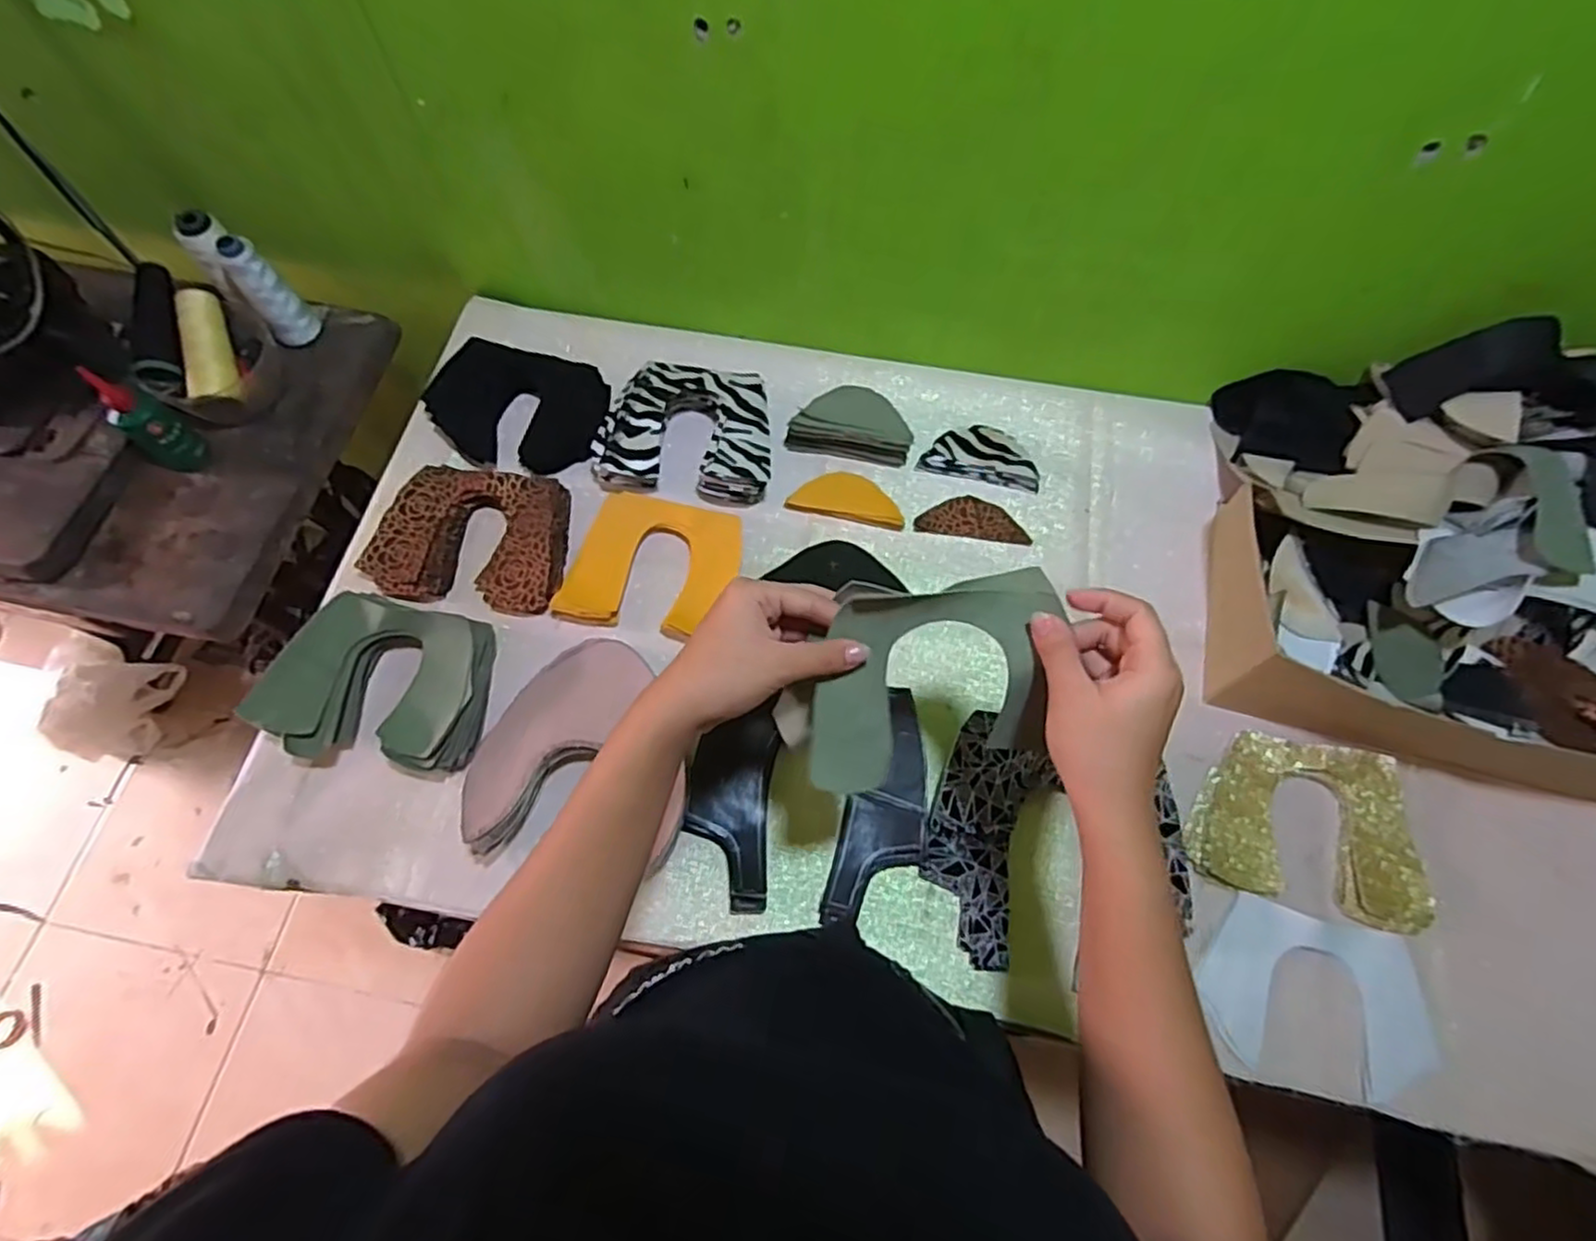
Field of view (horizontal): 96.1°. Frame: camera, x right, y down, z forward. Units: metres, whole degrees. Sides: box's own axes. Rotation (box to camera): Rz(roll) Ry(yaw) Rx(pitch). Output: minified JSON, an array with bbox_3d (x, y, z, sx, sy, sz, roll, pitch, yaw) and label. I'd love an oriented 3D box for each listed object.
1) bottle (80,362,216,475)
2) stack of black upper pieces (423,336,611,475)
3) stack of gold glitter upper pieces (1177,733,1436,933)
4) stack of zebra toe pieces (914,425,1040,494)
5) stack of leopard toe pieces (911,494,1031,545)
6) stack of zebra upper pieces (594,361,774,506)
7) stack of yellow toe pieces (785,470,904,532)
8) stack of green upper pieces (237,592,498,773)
[{"bbox_3d":[-0.603,-0.183,0.666,0.047,0.095,0.046,32,70,12],"label":"bottle"},{"bbox_3d":[-0.275,-0.211,0.709,0.173,0.036,0.121,10,67,3],"label":"stack of black upper pieces"},{"bbox_3d":[0.402,0.159,0.563,0.165,0.026,0.125,16,68,6],"label":"stack of gold glitter upper pieces"},{"bbox_3d":[0.178,-0.162,0.700,0.114,0.012,0.056,10,67,3],"label":"stack of zebra toe pieces"},{"bbox_3d":[0.167,-0.098,0.686,0.105,0.006,0.047,9,67,3],"label":"stack of leopard toe pieces"},{"bbox_3d":[-0.103,-0.181,0.688,0.160,0.055,0.126,9,67,3],"label":"stack of zebra upper pieces"},{"bbox_3d":[0.048,-0.117,0.684,0.107,0.007,0.048,13,68,5],"label":"stack of yellow toe pieces"},{"bbox_3d":[-0.337,0.051,0.594,0.165,0.057,0.136,6,67,2],"label":"stack of green upper pieces"}]

